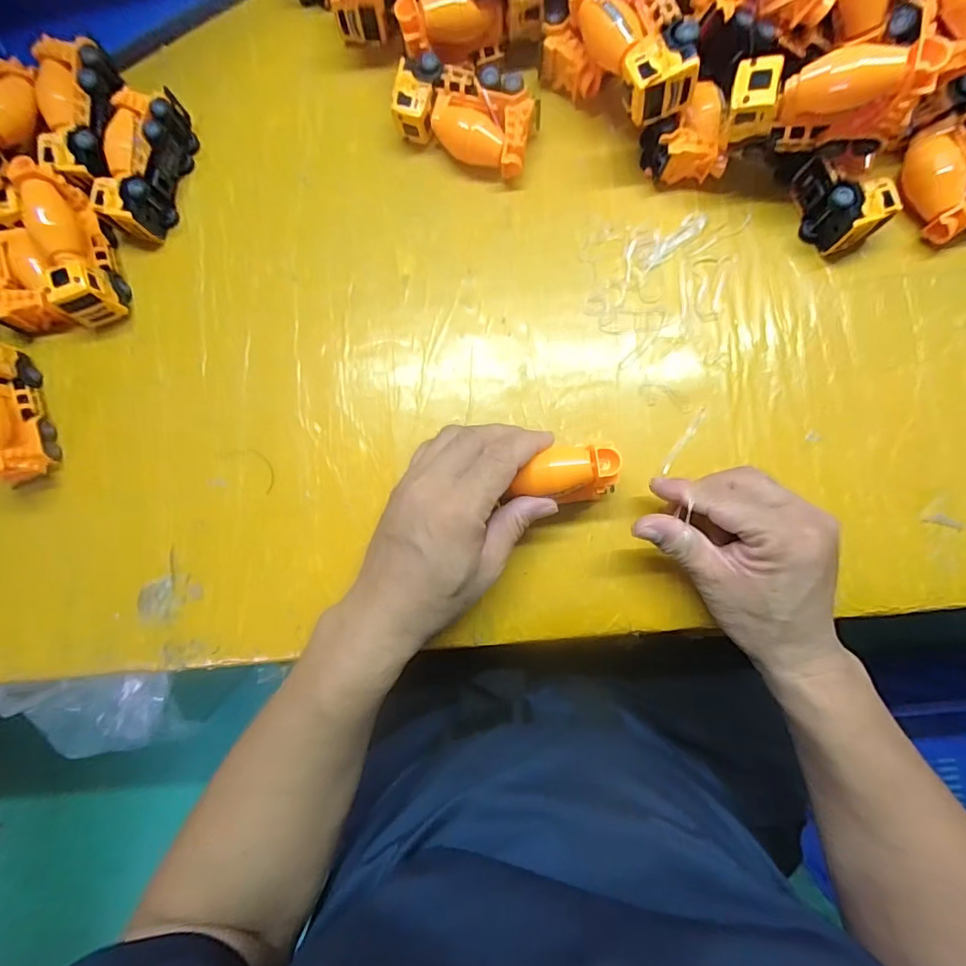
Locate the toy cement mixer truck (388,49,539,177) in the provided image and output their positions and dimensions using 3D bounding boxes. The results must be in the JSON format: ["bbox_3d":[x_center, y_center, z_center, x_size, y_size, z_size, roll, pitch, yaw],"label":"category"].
[{"bbox_3d":[-0.013,-0.265,0.376,0.101,0.038,0.055,21,86,6],"label":"toy cement mixer truck"}]

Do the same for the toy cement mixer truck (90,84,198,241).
[{"bbox_3d":[-0.259,-0.244,0.391,0.059,0.038,0.112,-1,84,4],"label":"toy cement mixer truck"}]

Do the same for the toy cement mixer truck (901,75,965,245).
[{"bbox_3d":[0.314,-0.212,0.344,0.057,0.038,0.088,-31,83,0],"label":"toy cement mixer truck"}]

